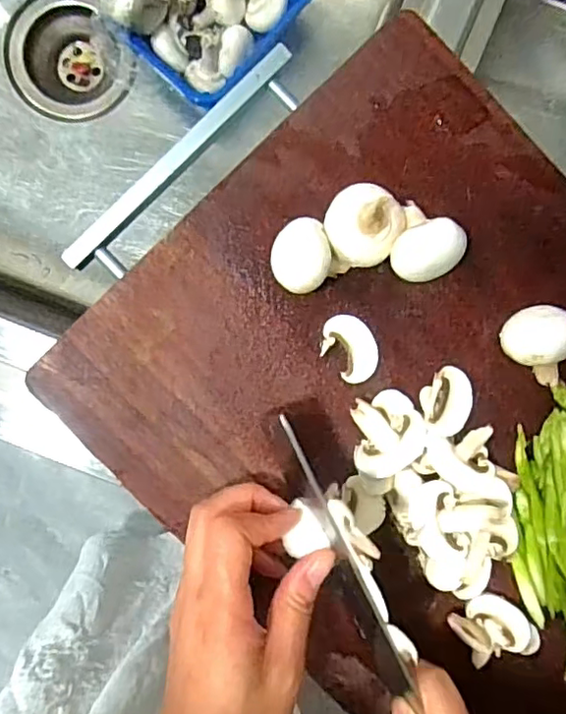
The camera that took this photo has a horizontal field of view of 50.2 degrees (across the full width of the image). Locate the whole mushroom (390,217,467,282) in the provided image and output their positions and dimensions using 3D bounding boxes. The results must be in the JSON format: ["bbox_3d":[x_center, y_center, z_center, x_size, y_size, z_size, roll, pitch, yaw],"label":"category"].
[{"bbox_3d":[0.071,-0.052,0.299,0.033,0.030,0.026,-22,93,1],"label":"whole mushroom"}]

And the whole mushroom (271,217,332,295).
[{"bbox_3d":[0.009,-0.050,0.302,0.027,0.028,0.035,6,93,-1],"label":"whole mushroom"}]

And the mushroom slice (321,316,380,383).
[{"bbox_3d":[0.035,-0.004,0.317,0.029,0.004,0.034,5,93,-1],"label":"mushroom slice"}]

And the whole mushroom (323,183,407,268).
[{"bbox_3d":[0.039,-0.065,0.296,0.036,0.036,0.038,0,93,-1],"label":"whole mushroom"}]

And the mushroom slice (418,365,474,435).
[{"bbox_3d":[0.086,0.023,0.315,0.026,0.011,0.035,29,91,-2],"label":"mushroom slice"}]

